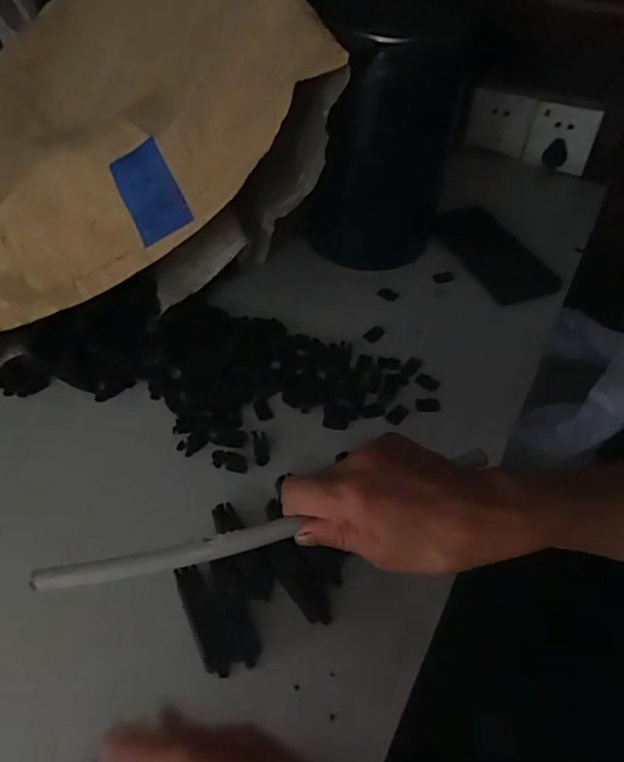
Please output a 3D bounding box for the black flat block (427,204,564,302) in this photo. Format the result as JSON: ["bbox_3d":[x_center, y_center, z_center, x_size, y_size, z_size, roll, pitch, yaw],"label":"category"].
[{"bbox_3d":[0.202,-0.146,0.648,0.088,0.013,0.158,-17,52,-17],"label":"black flat block"}]

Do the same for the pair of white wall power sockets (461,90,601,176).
[{"bbox_3d":[0.290,-0.332,0.765,0.160,0.077,0.017,16,33,9],"label":"pair of white wall power sockets"}]

